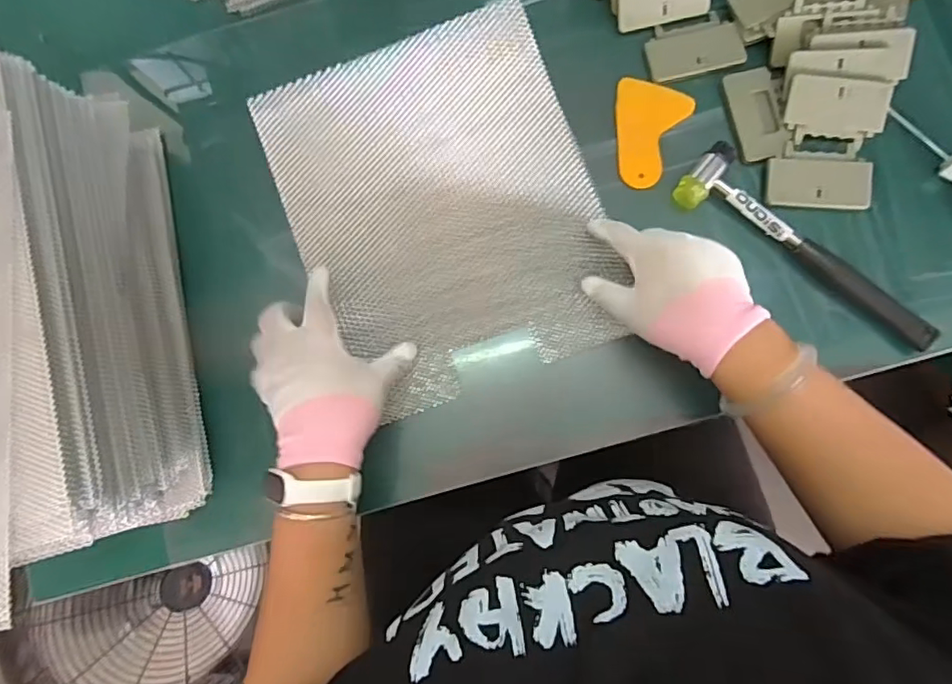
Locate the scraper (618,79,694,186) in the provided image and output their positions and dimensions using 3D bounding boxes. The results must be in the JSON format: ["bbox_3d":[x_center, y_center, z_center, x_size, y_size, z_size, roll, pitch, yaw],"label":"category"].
[{"bbox_3d":[0.153,-0.193,0.519,0.067,0.008,0.094,22,88,6],"label":"scraper"}]

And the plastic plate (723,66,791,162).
[{"bbox_3d":[0.256,-0.207,0.508,0.043,0.006,0.086,-11,81,3],"label":"plastic plate"}]

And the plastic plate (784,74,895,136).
[{"bbox_3d":[0.320,-0.208,0.493,0.086,0.004,0.046,5,109,3],"label":"plastic plate"}]

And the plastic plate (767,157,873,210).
[{"bbox_3d":[0.301,-0.140,0.492,0.082,0.014,0.042,4,82,5],"label":"plastic plate"}]

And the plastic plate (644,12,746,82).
[{"bbox_3d":[0.202,-0.275,0.521,0.084,0.008,0.051,-13,81,3],"label":"plastic plate"}]

